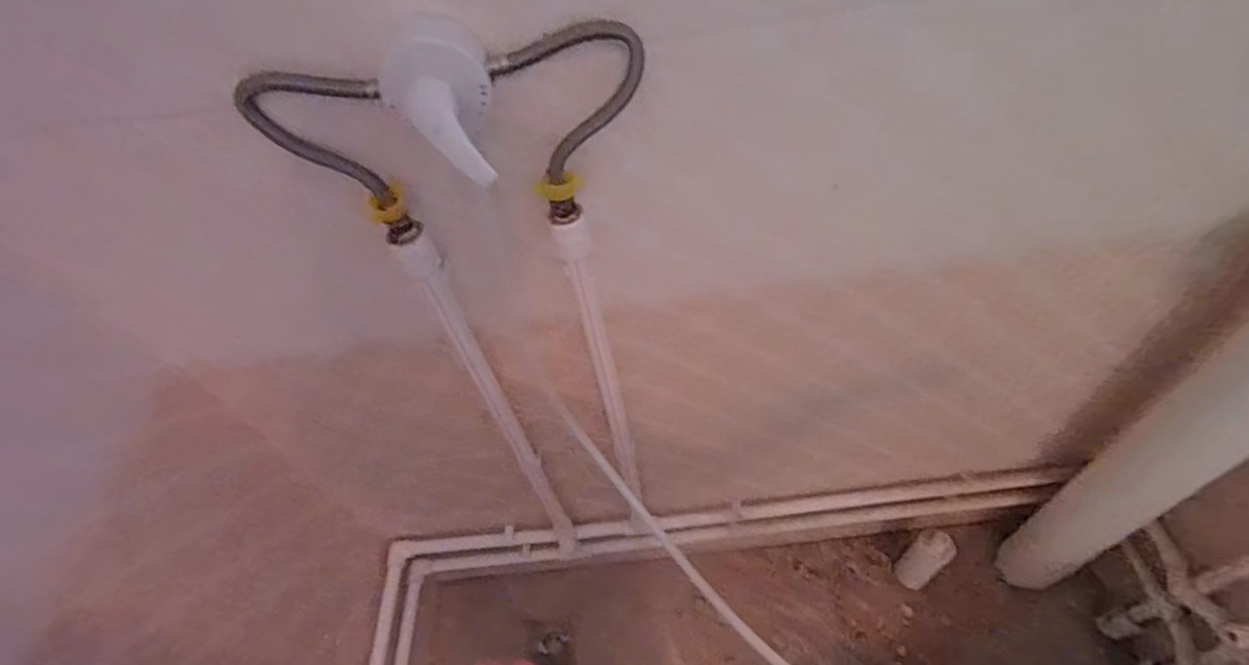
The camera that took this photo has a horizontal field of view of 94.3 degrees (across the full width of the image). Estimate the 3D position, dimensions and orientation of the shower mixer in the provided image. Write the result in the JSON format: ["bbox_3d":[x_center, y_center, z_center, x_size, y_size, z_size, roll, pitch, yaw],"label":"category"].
[{"bbox_3d":[-0.122,-0.158,0.398,0.076,0.081,0.081,-22,52,-12],"label":"shower mixer"}]

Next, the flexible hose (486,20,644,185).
[{"bbox_3d":[-0.040,-0.179,0.455,0.112,0.111,0.033,-9,50,-2],"label":"flexible hose"}]

